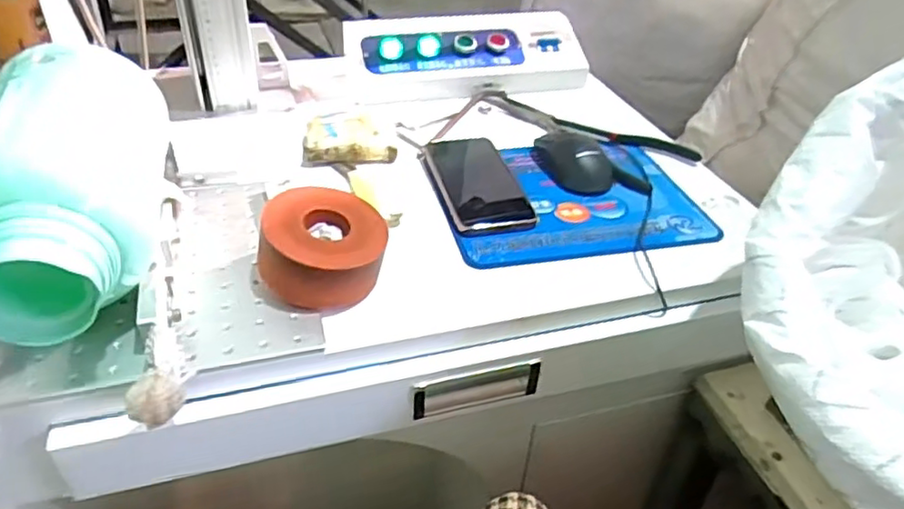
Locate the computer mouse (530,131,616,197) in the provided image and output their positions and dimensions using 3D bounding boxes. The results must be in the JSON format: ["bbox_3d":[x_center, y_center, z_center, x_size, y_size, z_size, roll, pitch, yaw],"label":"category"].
[{"bbox_3d":[0.130,-0.103,0.688,0.066,0.030,0.104,-9,39,-16],"label":"computer mouse"}]

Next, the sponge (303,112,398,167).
[{"bbox_3d":[-0.111,-0.128,0.691,0.098,0.033,0.052,2,37,-2],"label":"sponge"}]

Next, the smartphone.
[{"bbox_3d":[0.025,-0.073,0.648,0.084,0.008,0.140,-13,52,-18],"label":"smartphone"}]

